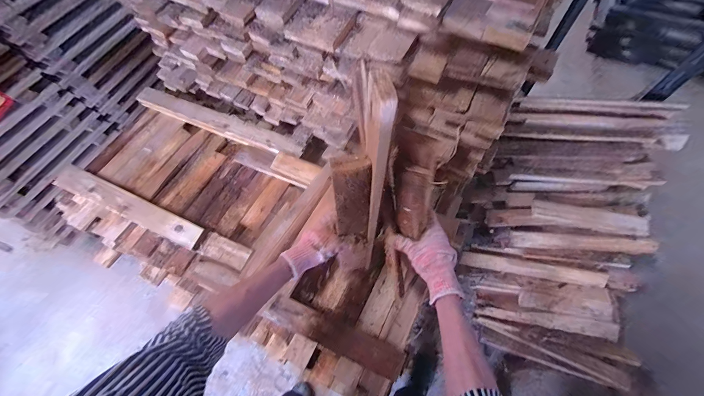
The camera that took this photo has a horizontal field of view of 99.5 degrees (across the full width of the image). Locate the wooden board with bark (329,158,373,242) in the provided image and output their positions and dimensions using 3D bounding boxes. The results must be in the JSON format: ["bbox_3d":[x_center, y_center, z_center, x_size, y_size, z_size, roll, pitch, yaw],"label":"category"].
[{"bbox_3d":[0.001,0.007,0.468,0.054,0.184,0.023,-6,53,-2],"label":"wooden board with bark"}]

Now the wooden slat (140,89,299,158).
[{"bbox_3d":[-0.408,-0.232,0.895,0.583,0.030,0.076,20,64,15],"label":"wooden slat"}]

